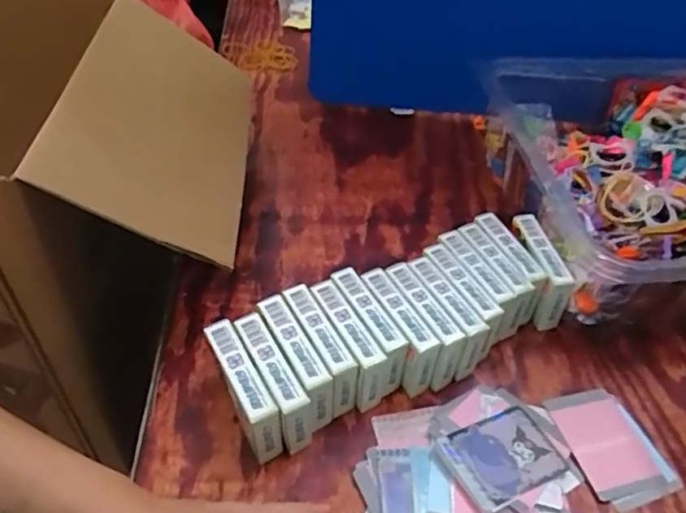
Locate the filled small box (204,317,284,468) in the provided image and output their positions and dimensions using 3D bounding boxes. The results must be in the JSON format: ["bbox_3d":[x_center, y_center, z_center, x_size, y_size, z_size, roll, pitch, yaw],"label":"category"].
[{"bbox_3d":[-0.077,0.106,0.445,0.025,0.068,0.093,-18,50,-21],"label":"filled small box"}]

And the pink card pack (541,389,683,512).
[{"bbox_3d":[0.219,0.153,0.471,0.075,0.004,0.097,-14,48,-17],"label":"pink card pack"}]

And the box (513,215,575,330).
[{"bbox_3d":[0.186,0.016,0.559,0.024,0.071,0.094,-3,46,-8],"label":"box"}]

